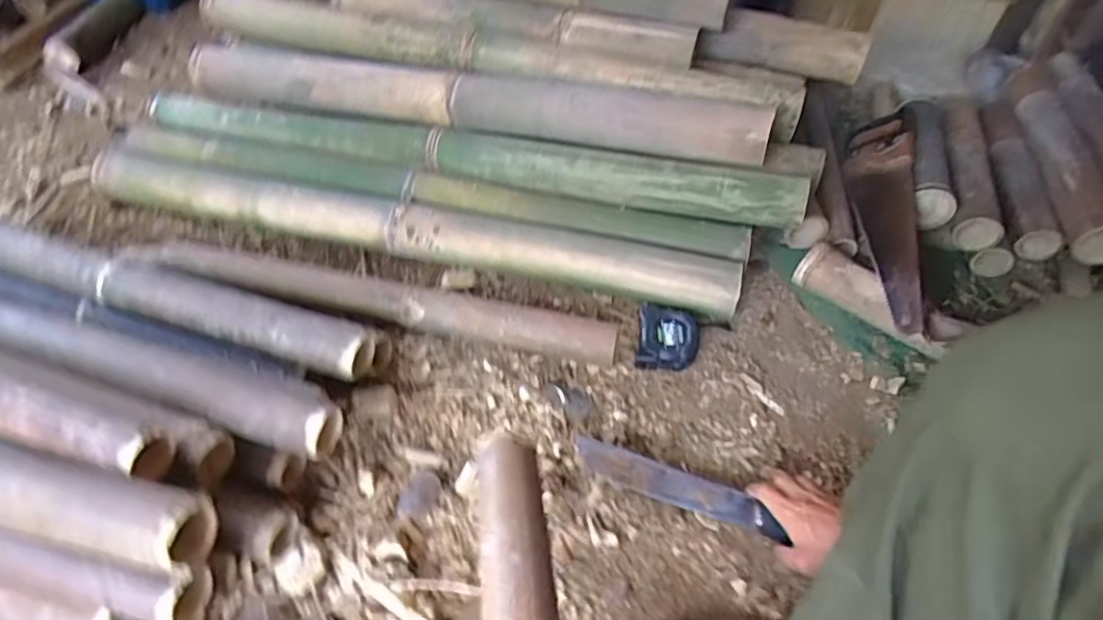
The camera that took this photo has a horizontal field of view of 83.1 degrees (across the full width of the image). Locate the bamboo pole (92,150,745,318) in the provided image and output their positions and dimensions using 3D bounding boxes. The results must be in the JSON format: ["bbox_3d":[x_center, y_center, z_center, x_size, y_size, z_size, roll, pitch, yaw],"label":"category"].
[{"bbox_3d":[-0.219,-0.117,0.931,0.974,0.078,0.068,11,49,5],"label":"bamboo pole"}]

